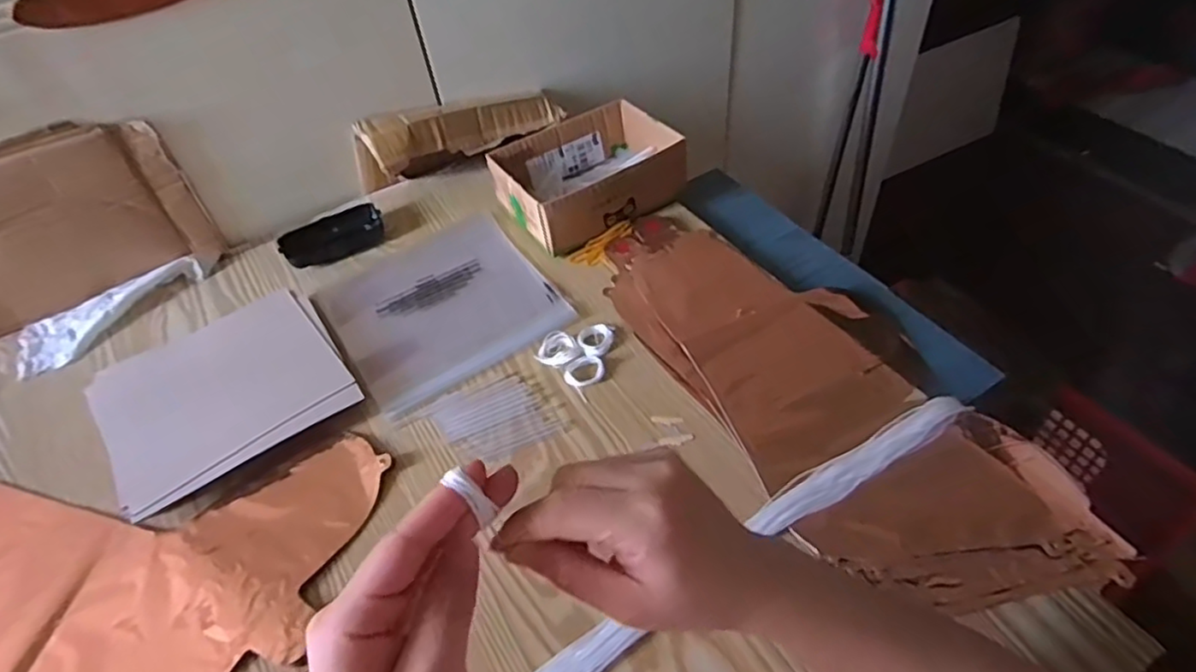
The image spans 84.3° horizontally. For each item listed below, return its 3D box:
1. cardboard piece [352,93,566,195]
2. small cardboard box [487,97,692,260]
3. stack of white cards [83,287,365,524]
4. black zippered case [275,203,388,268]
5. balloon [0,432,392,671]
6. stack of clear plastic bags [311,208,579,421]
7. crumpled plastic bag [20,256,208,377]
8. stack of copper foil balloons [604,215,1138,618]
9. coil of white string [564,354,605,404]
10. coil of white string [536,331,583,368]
[{"bbox_3d":[-0.165,-0.247,0.796,0.251,0.078,0.065,-28,53,-18],"label":"cardboard piece"},{"bbox_3d":[-0.011,-0.175,0.727,0.182,0.068,0.136,-28,53,-18],"label":"small cardboard box"},{"bbox_3d":[-0.338,0.046,0.599,0.198,0.024,0.169,-29,53,-19],"label":"stack of white cards"},{"bbox_3d":[-0.289,-0.108,0.725,0.106,0.027,0.047,-27,53,-17],"label":"black zippered case"},{"bbox_3d":[-0.386,0.162,0.514,0.386,0.009,0.224,7,50,10],"label":"balloon"},{"bbox_3d":[-0.159,-0.035,0.668,0.201,0.010,0.203,-29,53,-19],"label":"stack of clear plastic bags"},{"bbox_3d":[-0.503,-0.028,0.680,0.180,0.021,0.070,-35,56,-23],"label":"crumpled plastic bag"},{"bbox_3d":[0.186,0.032,0.581,0.203,0.016,0.470,-26,52,-17],"label":"stack of copper foil balloons"},{"bbox_3d":[-0.012,0.034,0.590,0.033,0.010,0.040,25,56,23],"label":"coil of white string"},{"bbox_3d":[-0.035,0.013,0.608,0.040,0.011,0.033,19,53,19],"label":"coil of white string"}]

